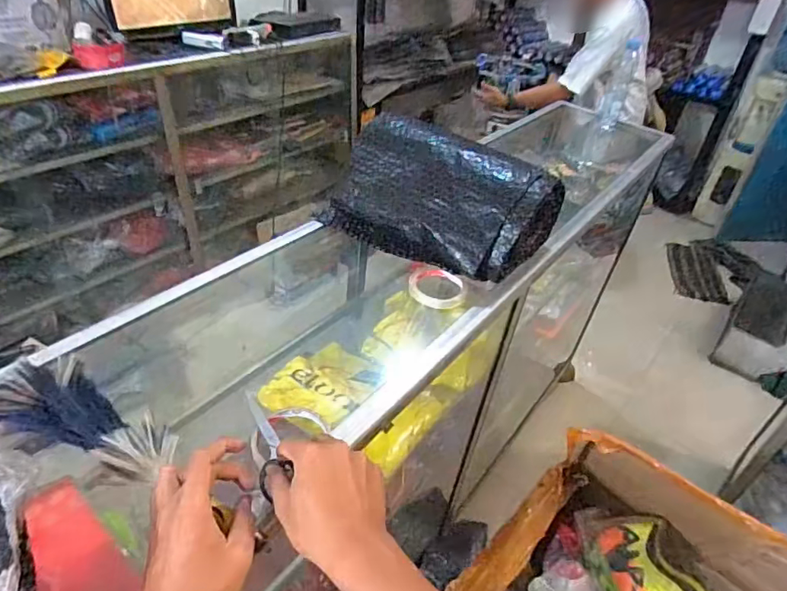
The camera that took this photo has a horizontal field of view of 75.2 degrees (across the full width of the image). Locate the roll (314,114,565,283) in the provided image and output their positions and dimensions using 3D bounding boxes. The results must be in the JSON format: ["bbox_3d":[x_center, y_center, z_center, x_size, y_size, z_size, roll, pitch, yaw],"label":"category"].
[{"bbox_3d":[0.082,-0.167,0.877,0.338,0.156,0.212,22,41,21],"label":"roll"}]

